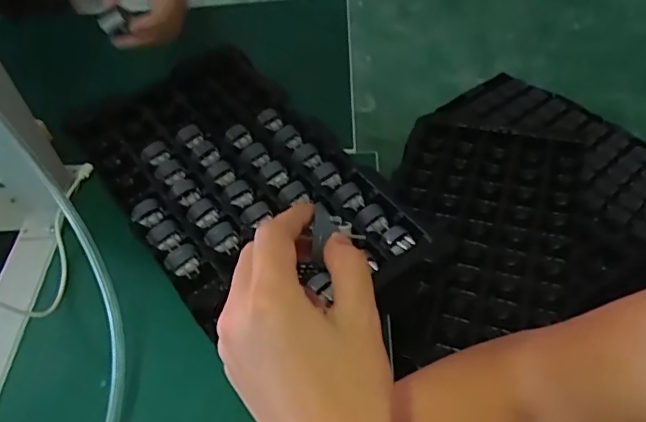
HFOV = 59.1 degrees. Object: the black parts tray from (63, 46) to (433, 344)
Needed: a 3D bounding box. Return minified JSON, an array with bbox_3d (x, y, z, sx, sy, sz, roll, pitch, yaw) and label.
[{"bbox_3d":[-0.086,-0.034,0.528,0.201,0.036,0.330,-30,53,-21],"label":"black parts tray"}]

